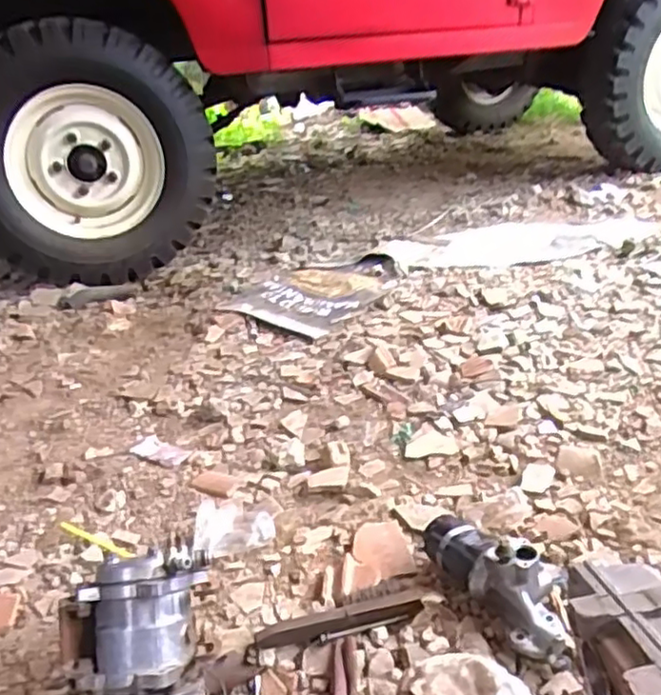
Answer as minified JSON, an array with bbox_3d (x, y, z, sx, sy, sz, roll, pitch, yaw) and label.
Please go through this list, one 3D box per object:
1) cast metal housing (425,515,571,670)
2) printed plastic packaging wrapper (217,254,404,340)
[{"bbox_3d":[0.239,0.303,0.917,0.121,0.108,0.242,-26,47,-31],"label":"cast metal housing"},{"bbox_3d":[-0.036,-0.171,1.940,0.386,0.040,0.465,19,39,36],"label":"printed plastic packaging wrapper"}]

